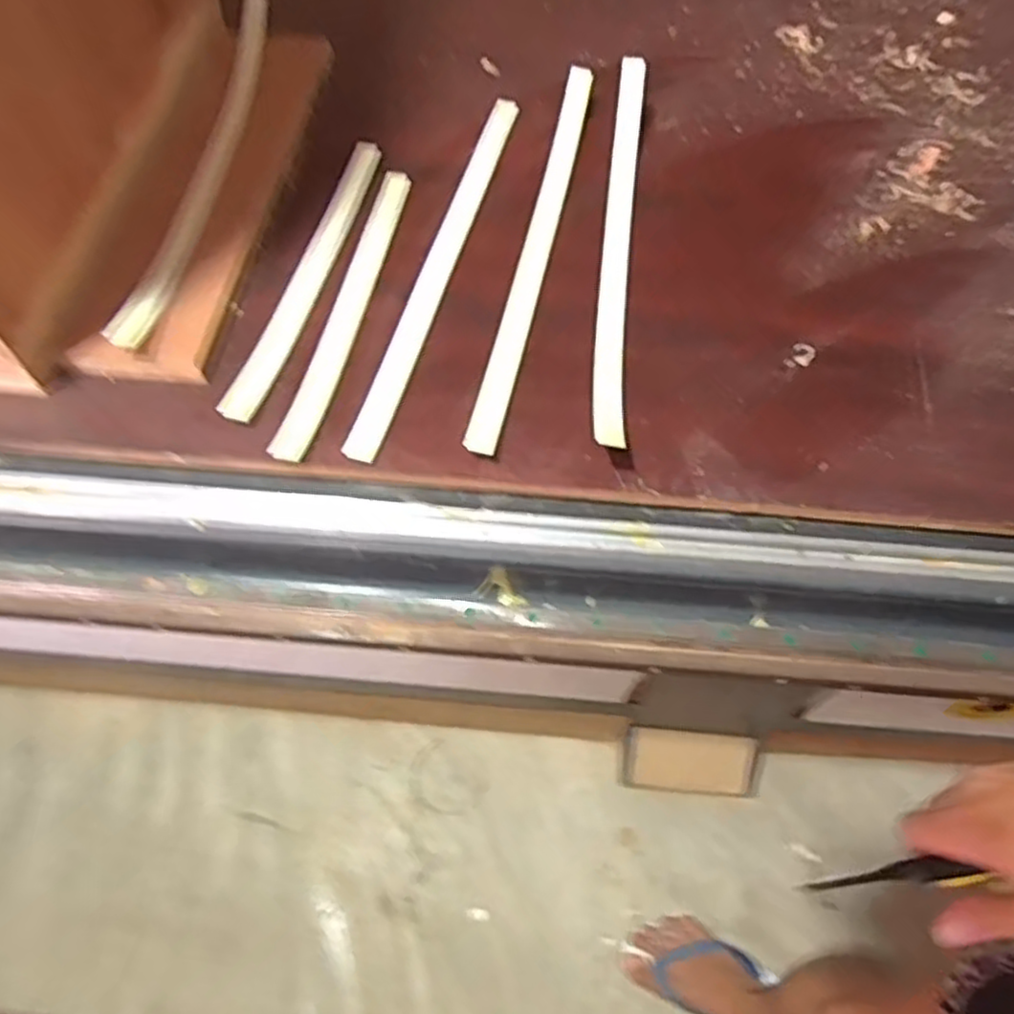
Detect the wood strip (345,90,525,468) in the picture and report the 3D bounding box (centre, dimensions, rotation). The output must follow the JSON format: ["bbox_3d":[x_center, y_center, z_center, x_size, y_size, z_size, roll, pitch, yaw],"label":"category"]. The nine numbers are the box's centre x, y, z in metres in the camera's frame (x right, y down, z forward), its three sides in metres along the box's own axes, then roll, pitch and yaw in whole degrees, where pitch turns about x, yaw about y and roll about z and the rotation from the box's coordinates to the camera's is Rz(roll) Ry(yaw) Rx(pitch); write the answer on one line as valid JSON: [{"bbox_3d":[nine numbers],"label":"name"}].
[{"bbox_3d":[-0.060,-0.267,0.753,0.031,0.015,0.529,14,60,5],"label":"wood strip"}]

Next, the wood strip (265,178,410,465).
[{"bbox_3d":[-0.154,-0.203,0.714,0.034,0.013,0.385,9,59,2],"label":"wood strip"}]

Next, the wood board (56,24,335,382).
[{"bbox_3d":[-0.309,-0.354,0.781,0.131,0.026,0.516,6,59,0],"label":"wood board"}]

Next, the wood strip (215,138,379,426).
[{"bbox_3d":[-0.198,-0.243,0.730,0.040,0.011,0.389,11,59,3],"label":"wood strip"}]

